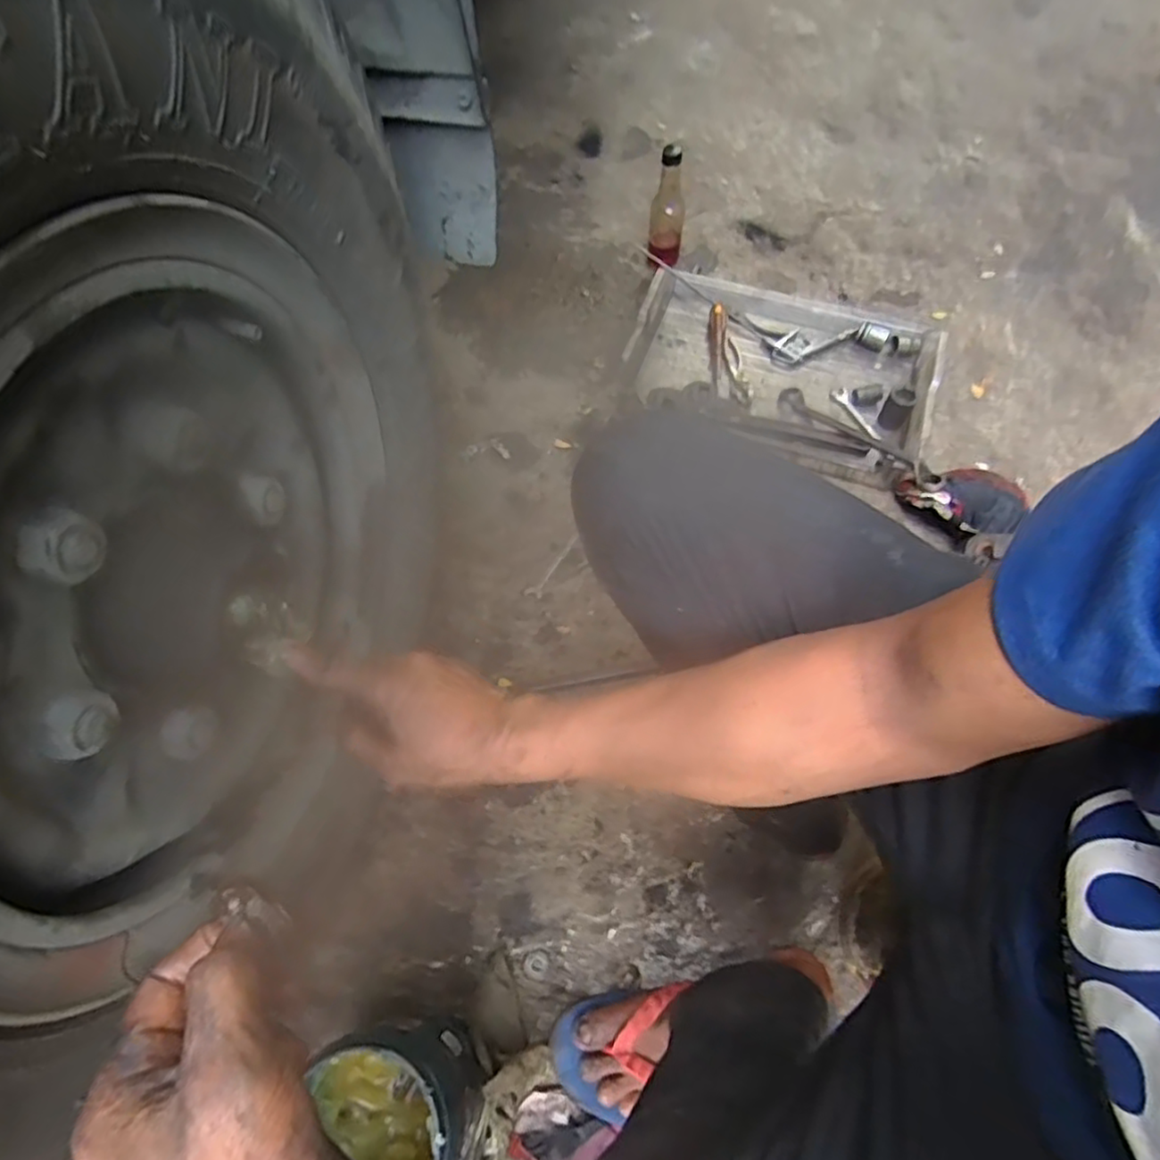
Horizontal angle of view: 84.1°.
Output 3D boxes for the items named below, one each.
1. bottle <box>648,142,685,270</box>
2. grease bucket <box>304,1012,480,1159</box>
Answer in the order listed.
[{"bbox_3d":[0.142,-0.588,1.039,0.055,0.183,0.057,6,64,3],"label":"bottle"},{"bbox_3d":[-0.149,0.442,0.534,0.116,0.180,0.116,0,64,0],"label":"grease bucket"}]

